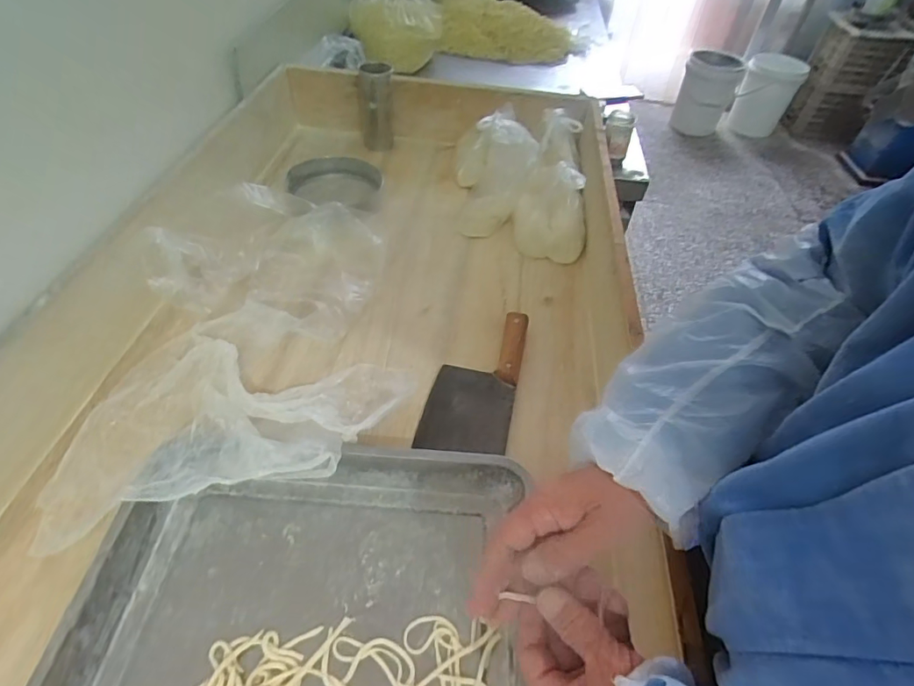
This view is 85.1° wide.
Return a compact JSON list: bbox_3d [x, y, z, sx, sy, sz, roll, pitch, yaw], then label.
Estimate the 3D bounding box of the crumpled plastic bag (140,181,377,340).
[{"bbox_3d":[-0.255,-0.126,0.728,0.255,0.115,0.260,15,48,10],"label":"crumpled plastic bag"}]

